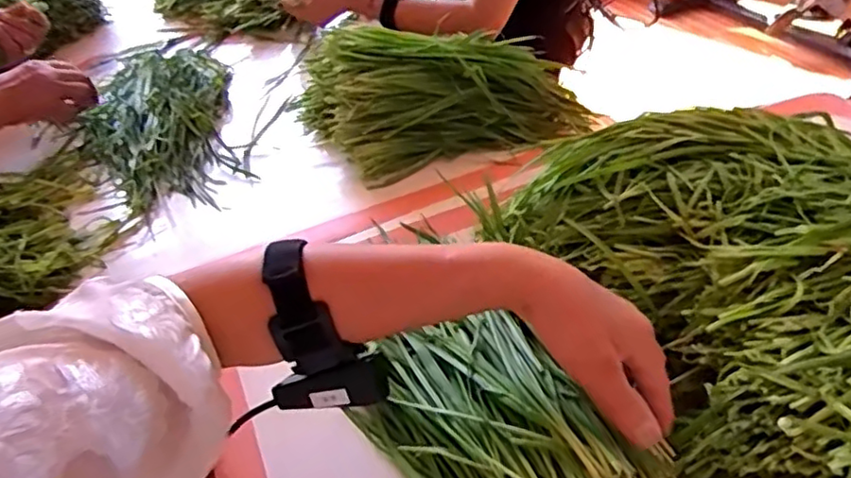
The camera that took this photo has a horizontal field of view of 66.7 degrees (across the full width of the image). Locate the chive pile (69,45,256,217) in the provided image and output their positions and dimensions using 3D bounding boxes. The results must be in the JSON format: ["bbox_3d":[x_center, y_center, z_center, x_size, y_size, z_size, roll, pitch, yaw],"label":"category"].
[{"bbox_3d":[-0.354,-0.164,0.854,0.200,0.049,0.389,-19,42,-15],"label":"chive pile"}]

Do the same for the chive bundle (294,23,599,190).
[{"bbox_3d":[0.023,-0.197,0.792,0.326,0.122,0.197,-17,41,-12],"label":"chive bundle"}]

